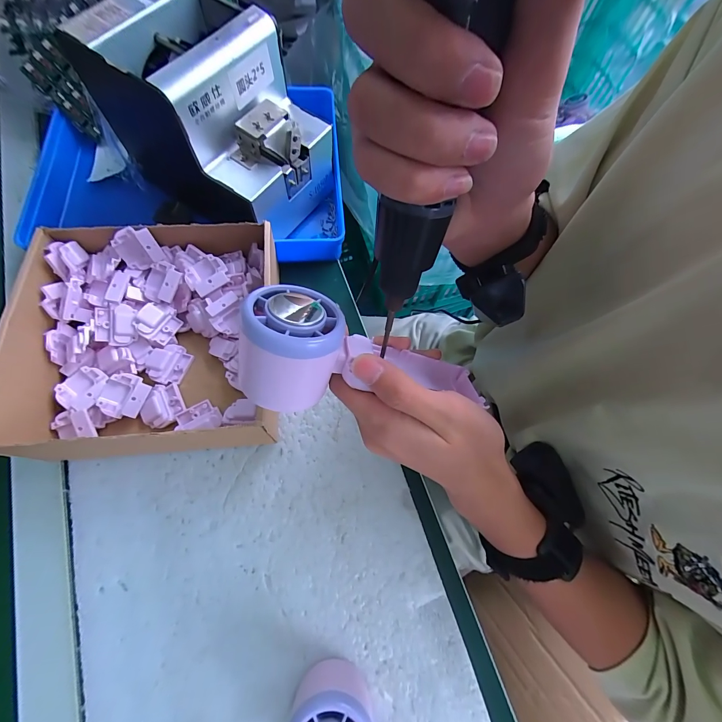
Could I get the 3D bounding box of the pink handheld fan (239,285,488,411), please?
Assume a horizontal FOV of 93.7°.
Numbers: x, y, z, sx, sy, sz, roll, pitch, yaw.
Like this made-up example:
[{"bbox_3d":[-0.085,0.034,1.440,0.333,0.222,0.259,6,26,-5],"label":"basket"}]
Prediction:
[{"bbox_3d":[0.005,-0.003,0.218,0.164,0.049,0.064,10,67,-34],"label":"pink handheld fan"}]

